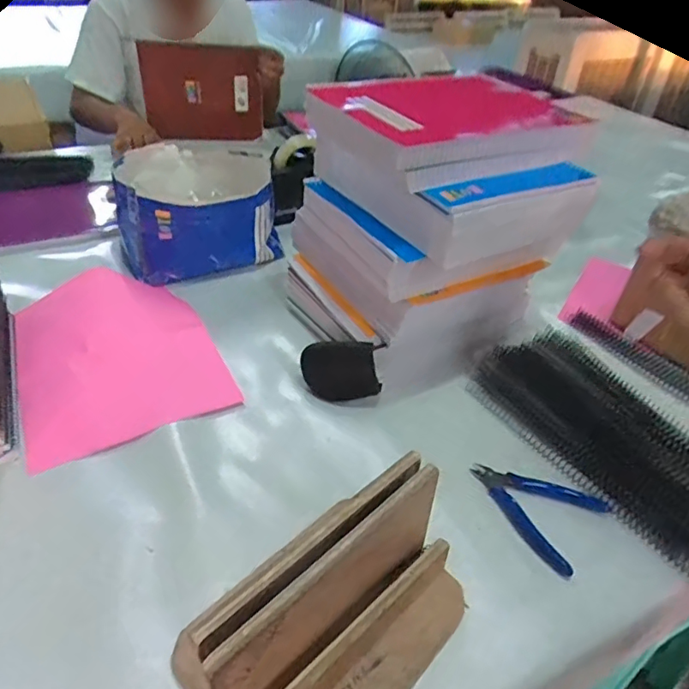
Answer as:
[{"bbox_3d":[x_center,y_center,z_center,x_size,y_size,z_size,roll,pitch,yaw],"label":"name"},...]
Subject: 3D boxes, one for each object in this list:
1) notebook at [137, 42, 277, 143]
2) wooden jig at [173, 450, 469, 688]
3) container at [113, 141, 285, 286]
[{"bbox_3d":[-0.298,-0.524,1.129,0.230,0.195,0.024,-4,51,-15],"label":"notebook"},{"bbox_3d":[0.005,0.185,0.365,0.095,0.121,0.204,34,50,29],"label":"wooden jig"},{"bbox_3d":[-0.210,-0.204,0.778,0.201,0.116,0.223,-10,43,-15],"label":"container"}]

